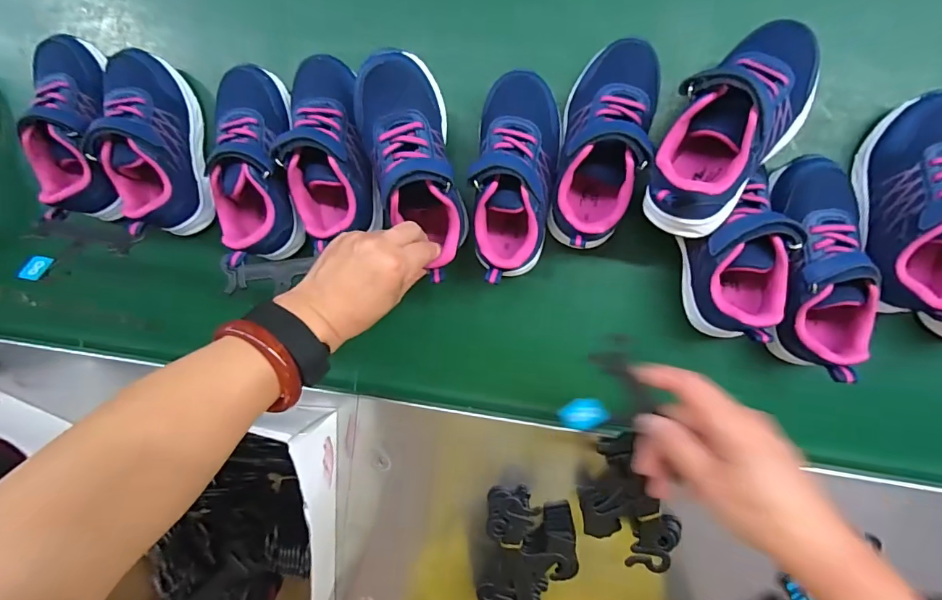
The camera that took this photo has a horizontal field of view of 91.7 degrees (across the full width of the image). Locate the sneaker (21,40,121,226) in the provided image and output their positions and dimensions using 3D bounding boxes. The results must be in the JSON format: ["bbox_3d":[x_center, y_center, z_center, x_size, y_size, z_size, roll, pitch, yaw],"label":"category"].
[{"bbox_3d":[-0.369,-0.163,0.431,0.072,0.071,0.168,-4,96,6],"label":"sneaker"}]

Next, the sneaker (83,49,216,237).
[{"bbox_3d":[-0.297,-0.147,0.424,0.067,0.067,0.167,-9,95,6],"label":"sneaker"}]

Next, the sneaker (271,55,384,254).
[{"bbox_3d":[-0.123,-0.134,0.413,0.078,0.083,0.164,-5,95,6],"label":"sneaker"}]

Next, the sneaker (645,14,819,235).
[{"bbox_3d":[0.187,-0.126,0.323,0.082,0.059,0.160,37,98,1],"label":"sneaker"}]

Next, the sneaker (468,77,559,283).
[{"bbox_3d":[0.038,-0.101,0.383,0.068,0.064,0.170,6,97,5],"label":"sneaker"}]

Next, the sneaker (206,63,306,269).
[{"bbox_3d":[-0.190,-0.122,0.409,0.080,0.066,0.174,0,96,6],"label":"sneaker"}]

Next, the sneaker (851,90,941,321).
[{"bbox_3d":[0.350,-0.073,0.354,0.078,0.071,0.166,-1,96,6],"label":"sneaker"}]

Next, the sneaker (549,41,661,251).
[{"bbox_3d":[0.107,-0.126,0.375,0.068,0.070,0.169,13,97,4],"label":"sneaker"}]

